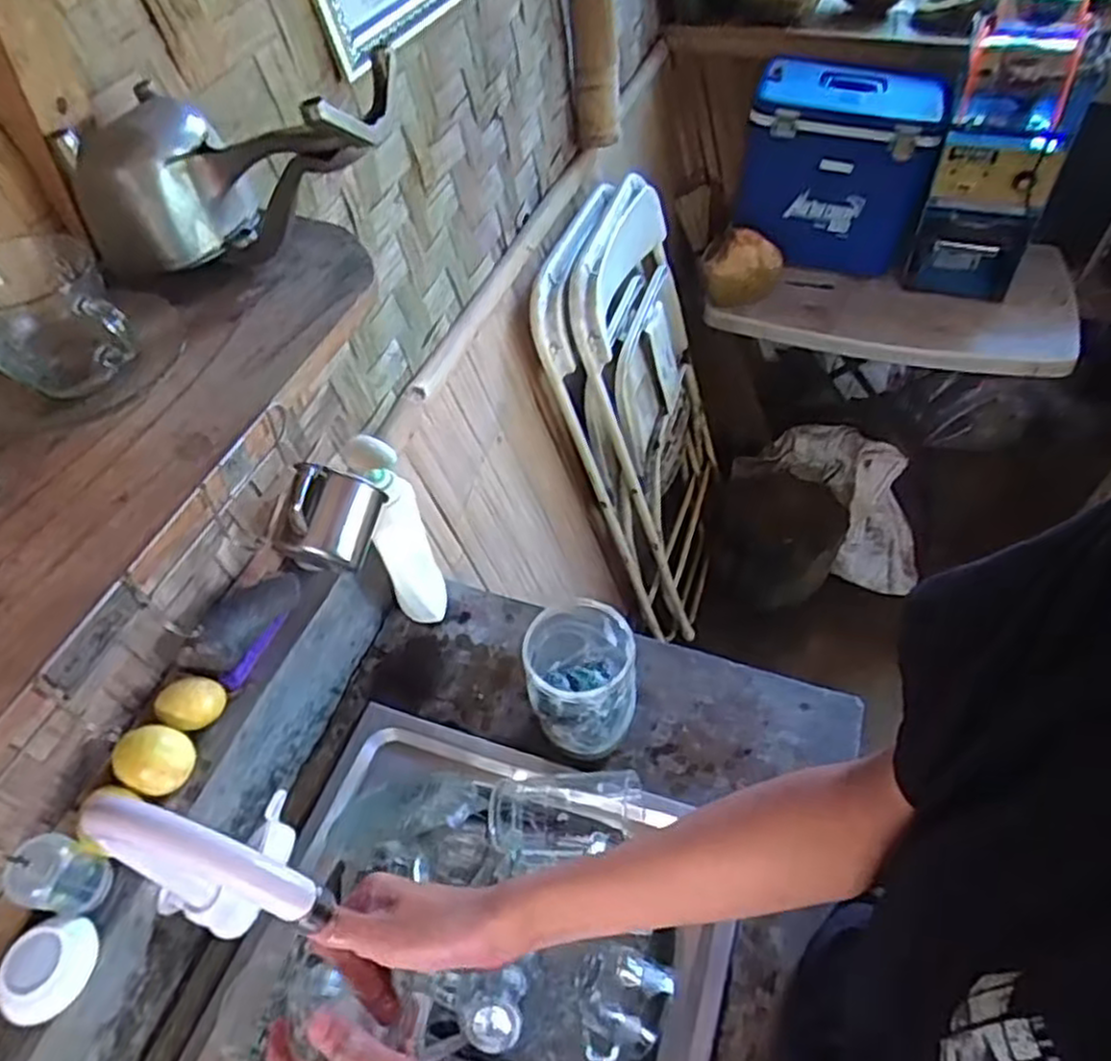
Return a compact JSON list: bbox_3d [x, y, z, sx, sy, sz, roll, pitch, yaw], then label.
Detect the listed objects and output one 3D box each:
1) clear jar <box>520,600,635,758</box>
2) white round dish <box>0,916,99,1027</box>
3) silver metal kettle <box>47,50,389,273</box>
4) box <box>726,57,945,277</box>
[{"bbox_3d":[0.024,0.145,0.730,0.097,0.145,0.101,-1,51,1],"label":"clear jar"},{"bbox_3d":[-0.369,0.320,0.556,0.060,0.021,0.059,-1,51,1],"label":"white round dish"},{"bbox_3d":[-0.221,-0.245,0.518,0.245,0.133,0.097,12,53,12],"label":"silver metal kettle"},{"bbox_3d":[0.575,-0.755,1.607,0.353,0.327,0.234,7,52,8],"label":"box"}]

